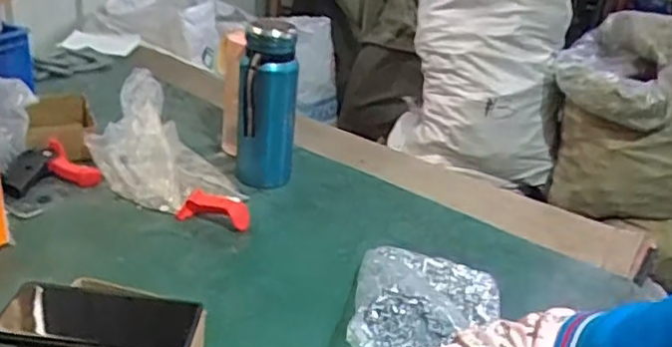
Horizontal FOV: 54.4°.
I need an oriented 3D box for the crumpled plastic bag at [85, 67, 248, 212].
[{"bbox_3d":[-0.206,-0.033,0.804,0.161,0.138,0.105,11,27,10],"label":"crumpled plastic bag"}]

